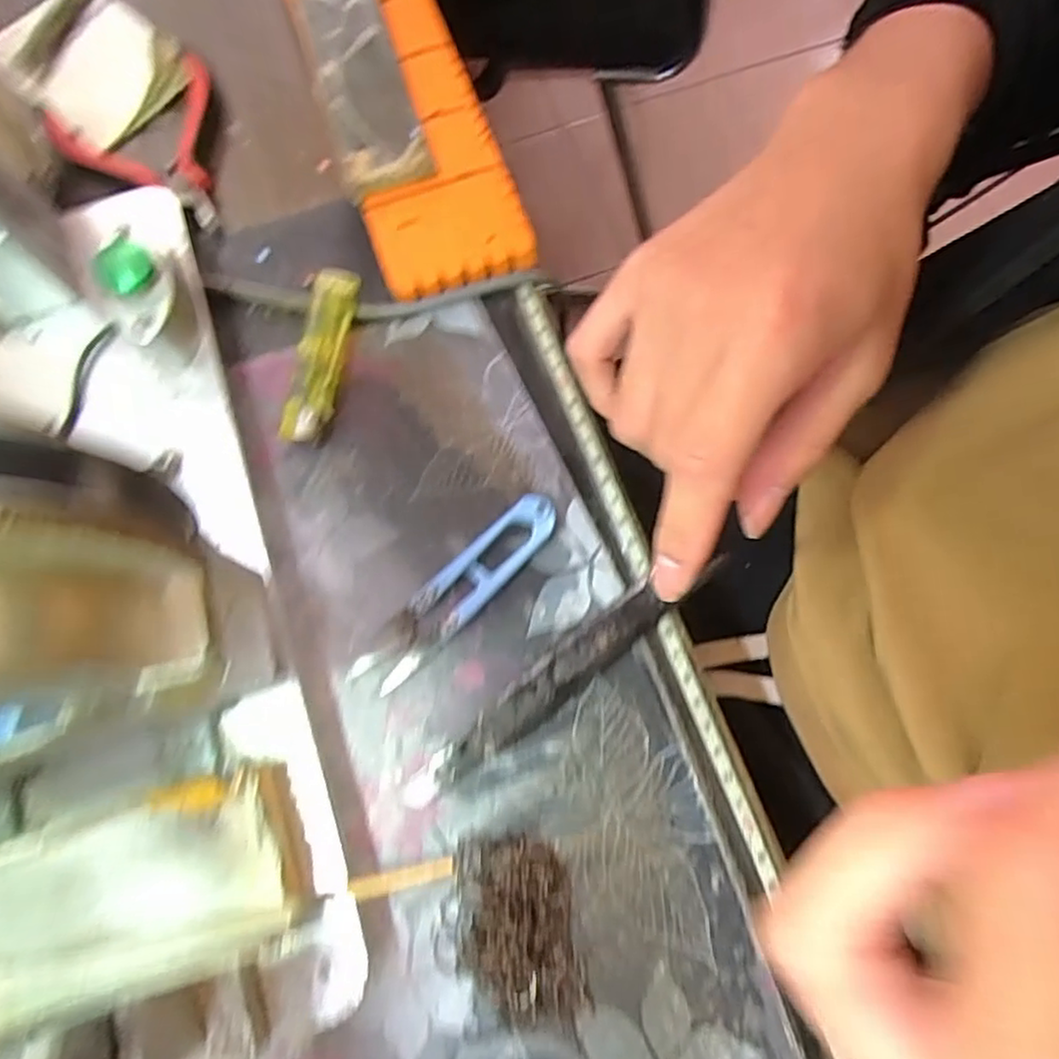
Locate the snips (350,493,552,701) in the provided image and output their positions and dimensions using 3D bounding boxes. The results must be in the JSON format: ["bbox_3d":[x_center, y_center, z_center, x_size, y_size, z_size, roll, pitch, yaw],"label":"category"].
[{"bbox_3d":[-0.029,0.026,0.278,0.102,0.010,0.022,-43,79,-10],"label":"snips"}]

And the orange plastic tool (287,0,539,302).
[{"bbox_3d":[-0.083,-0.264,0.352,0.072,0.018,0.322,-19,76,-5],"label":"orange plastic tool"}]

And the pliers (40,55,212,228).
[{"bbox_3d":[-0.185,-0.184,0.334,0.081,0.009,0.093,-28,77,-7],"label":"pliers"}]

